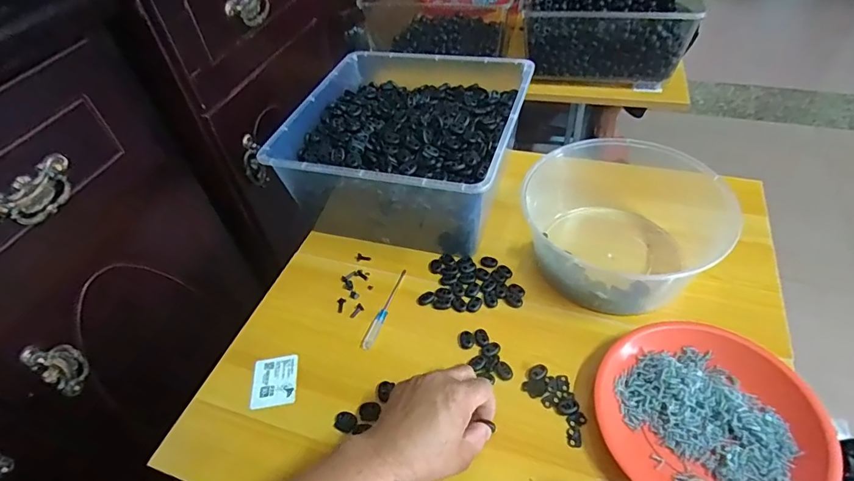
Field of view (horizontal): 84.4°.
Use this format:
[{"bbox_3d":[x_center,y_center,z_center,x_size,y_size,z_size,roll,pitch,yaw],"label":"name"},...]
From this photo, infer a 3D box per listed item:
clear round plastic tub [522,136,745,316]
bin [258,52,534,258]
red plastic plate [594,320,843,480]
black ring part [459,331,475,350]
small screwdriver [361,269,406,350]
[{"bbox_3d":[0.226,-0.021,0.567,0.195,0.103,0.187,-4,47,4],"label":"clear round plastic tub"},{"bbox_3d":[-0.021,-0.142,0.683,0.294,0.137,0.311,10,49,16],"label":"bin"},{"bbox_3d":[0.258,0.166,0.439,0.179,0.032,0.188,-4,47,4],"label":"red plastic plate"},{"bbox_3d":[0.045,0.112,0.532,0.018,0.004,0.022,-3,47,5],"label":"black ring part"},{"bbox_3d":[-0.049,0.081,0.573,0.013,0.009,0.119,11,49,17],"label":"small screwdriver"}]

